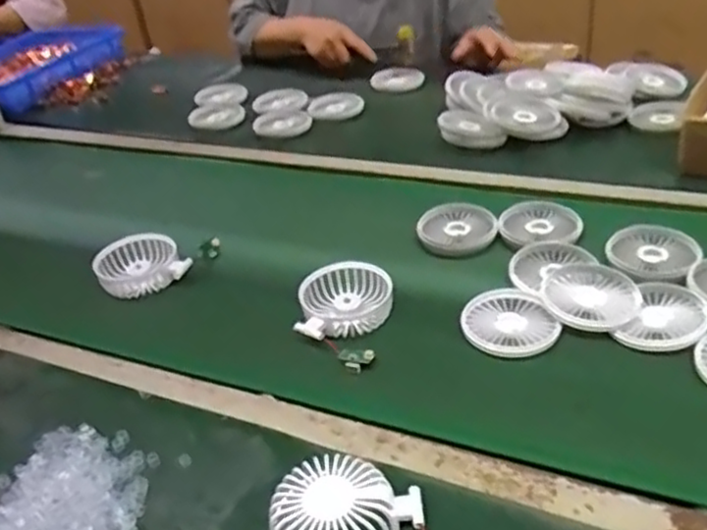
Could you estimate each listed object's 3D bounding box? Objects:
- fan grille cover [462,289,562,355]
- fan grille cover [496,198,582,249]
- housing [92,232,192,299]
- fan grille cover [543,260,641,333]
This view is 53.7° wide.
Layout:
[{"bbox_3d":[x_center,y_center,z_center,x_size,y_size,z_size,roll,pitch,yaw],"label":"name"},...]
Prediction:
[{"bbox_3d":[0.146,0.052,0.651,0.086,0.013,0.086,5,35,17],"label":"fan grille cover"},{"bbox_3d":[0.210,-0.049,0.793,0.087,0.016,0.087,-2,34,7],"label":"fan grille cover"},{"bbox_3d":[-0.240,0.000,0.782,0.091,0.034,0.086,-21,36,-21],"label":"housing"},{"bbox_3d":[0.226,0.026,0.659,0.084,0.011,0.095,14,39,28],"label":"fan grille cover"}]

